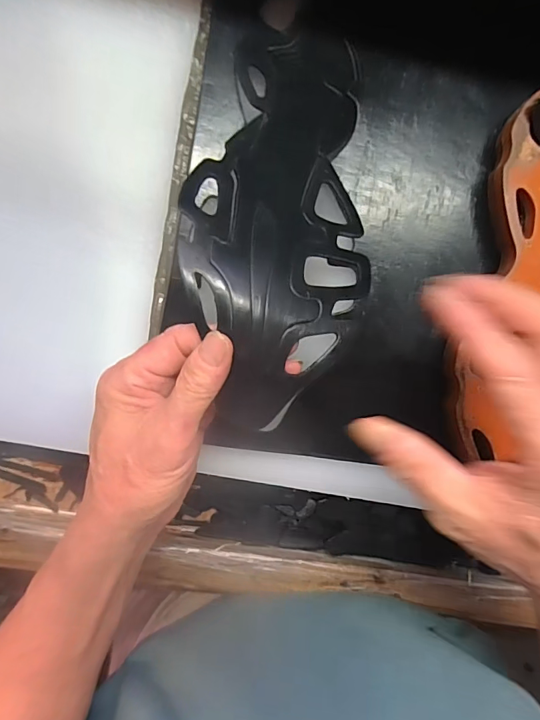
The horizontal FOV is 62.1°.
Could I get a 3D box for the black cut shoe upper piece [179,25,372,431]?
[{"bbox_3d":[0.009,-0.093,0.265,0.105,0.038,0.259,10,74,-4],"label":"black cut shoe upper piece"}]

